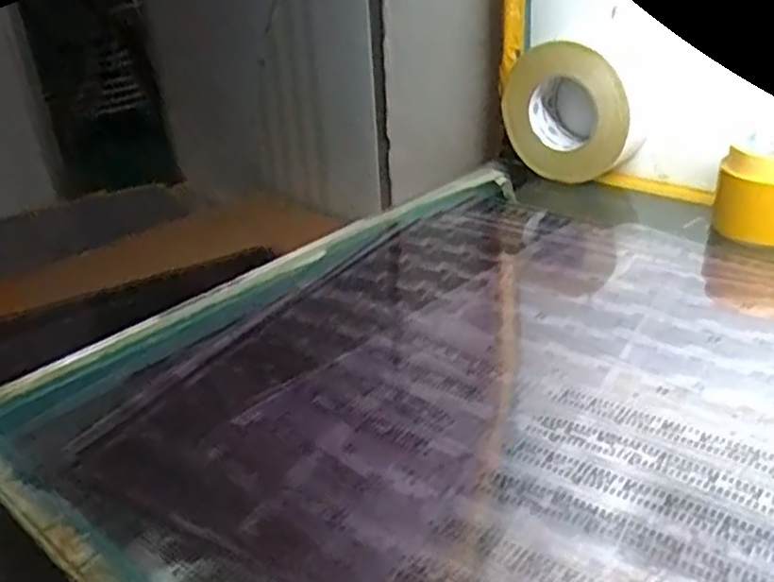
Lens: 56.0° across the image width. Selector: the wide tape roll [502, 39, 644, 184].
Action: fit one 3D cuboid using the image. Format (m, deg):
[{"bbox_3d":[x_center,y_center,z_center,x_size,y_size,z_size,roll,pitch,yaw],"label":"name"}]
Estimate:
[{"bbox_3d":[0.187,-0.183,0.748,0.136,0.129,0.072,13,32,27],"label":"wide tape roll"}]

